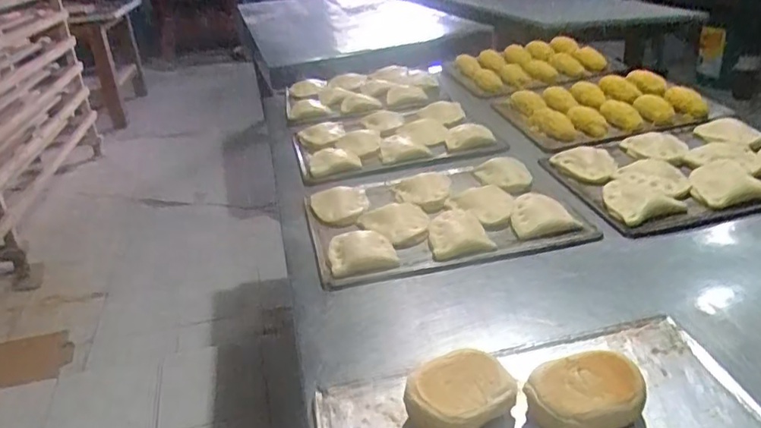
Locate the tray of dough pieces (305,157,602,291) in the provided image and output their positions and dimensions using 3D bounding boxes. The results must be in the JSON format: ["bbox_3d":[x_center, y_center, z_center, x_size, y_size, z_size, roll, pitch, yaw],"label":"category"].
[{"bbox_3d":[0.096,-0.004,1.020,0.434,0.034,0.335,-10,30,-8],"label":"tray of dough pieces"}]

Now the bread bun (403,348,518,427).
[{"bbox_3d":[0.081,0.194,0.599,0.111,0.056,0.075,-19,32,-23],"label":"bread bun"}]

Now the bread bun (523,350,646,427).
[{"bbox_3d":[0.211,0.190,0.589,0.109,0.063,0.068,-10,30,-8],"label":"bread bun"}]

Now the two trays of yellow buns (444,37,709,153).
[{"bbox_3d":[0.477,-0.363,1.519,0.412,0.059,0.694,-11,30,-11],"label":"two trays of yellow buns"}]

